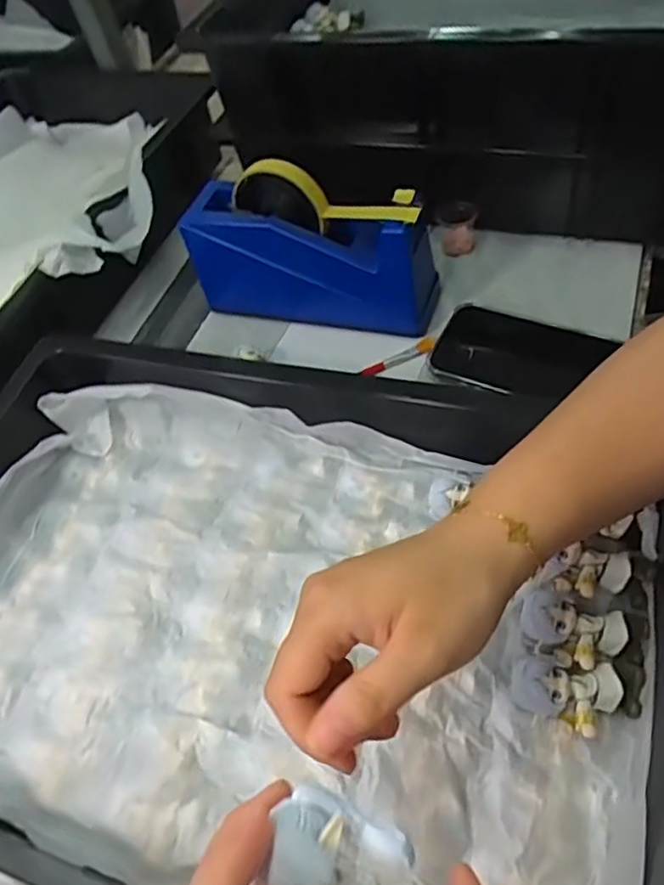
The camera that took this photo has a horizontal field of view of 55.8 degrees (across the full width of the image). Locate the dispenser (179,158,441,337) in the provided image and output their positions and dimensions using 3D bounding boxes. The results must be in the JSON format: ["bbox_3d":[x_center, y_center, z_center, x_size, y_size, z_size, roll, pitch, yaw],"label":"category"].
[{"bbox_3d":[-0.019,-0.162,0.524,0.201,0.116,0.063,9,57,17],"label":"dispenser"}]

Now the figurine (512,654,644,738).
[{"bbox_3d":[0.121,0.124,0.307,0.064,0.021,0.033,6,54,-7],"label":"figurine"}]

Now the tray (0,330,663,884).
[{"bbox_3d":[-0.053,0.105,0.350,0.451,0.074,0.299,10,57,18],"label":"tray"}]

